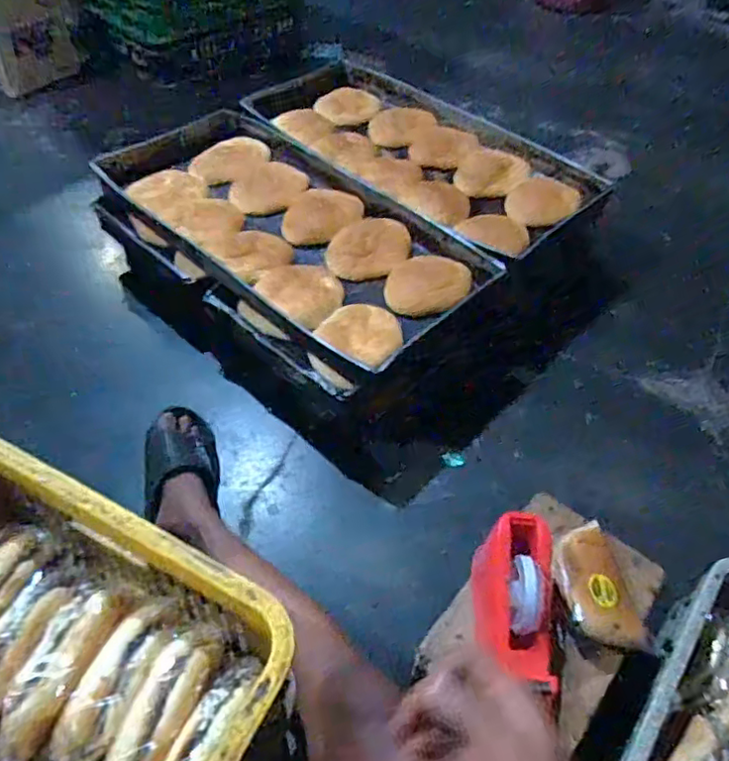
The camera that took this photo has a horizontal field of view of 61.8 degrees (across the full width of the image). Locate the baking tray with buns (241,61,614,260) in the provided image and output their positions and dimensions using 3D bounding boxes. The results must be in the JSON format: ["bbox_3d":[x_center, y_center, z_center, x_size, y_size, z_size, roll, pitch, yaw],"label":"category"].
[{"bbox_3d":[0.148,-0.539,1.387,0.437,0.053,0.843,-34,59,-27],"label":"baking tray with buns"}]

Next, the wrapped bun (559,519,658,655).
[{"bbox_3d":[0.279,0.239,0.722,0.079,0.037,0.151,-4,51,-7],"label":"wrapped bun"}]

